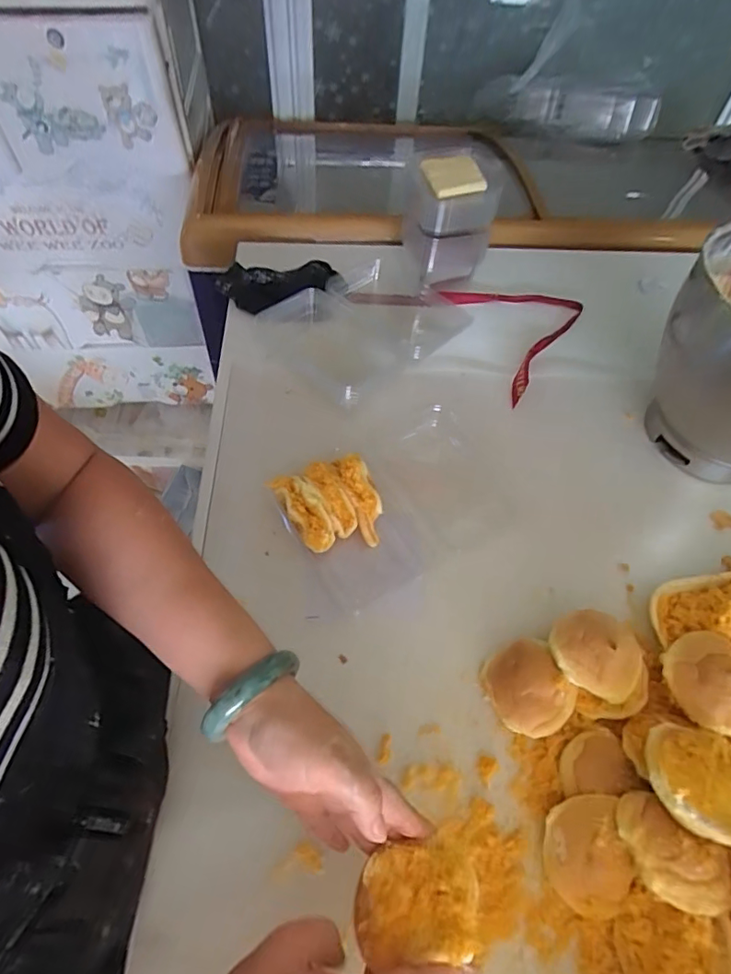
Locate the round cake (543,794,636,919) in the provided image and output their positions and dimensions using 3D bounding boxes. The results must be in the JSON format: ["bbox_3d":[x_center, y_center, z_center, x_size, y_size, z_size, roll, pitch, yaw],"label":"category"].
[{"bbox_3d":[0.166,0.278,0.390,0.061,0.020,0.073,-15,68,18],"label":"round cake"}]

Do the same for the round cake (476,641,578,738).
[{"bbox_3d":[0.146,0.177,0.461,0.070,0.044,0.078,-24,62,-17],"label":"round cake"}]

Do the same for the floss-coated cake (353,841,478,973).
[{"bbox_3d":[0.031,0.254,0.318,0.072,0.027,0.054,0,57,-4],"label":"floss-coated cake"}]

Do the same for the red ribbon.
[{"bbox_3d":[0.145,-0.264,0.749,0.294,0.013,0.237,34,62,17],"label":"red ribbon"}]

